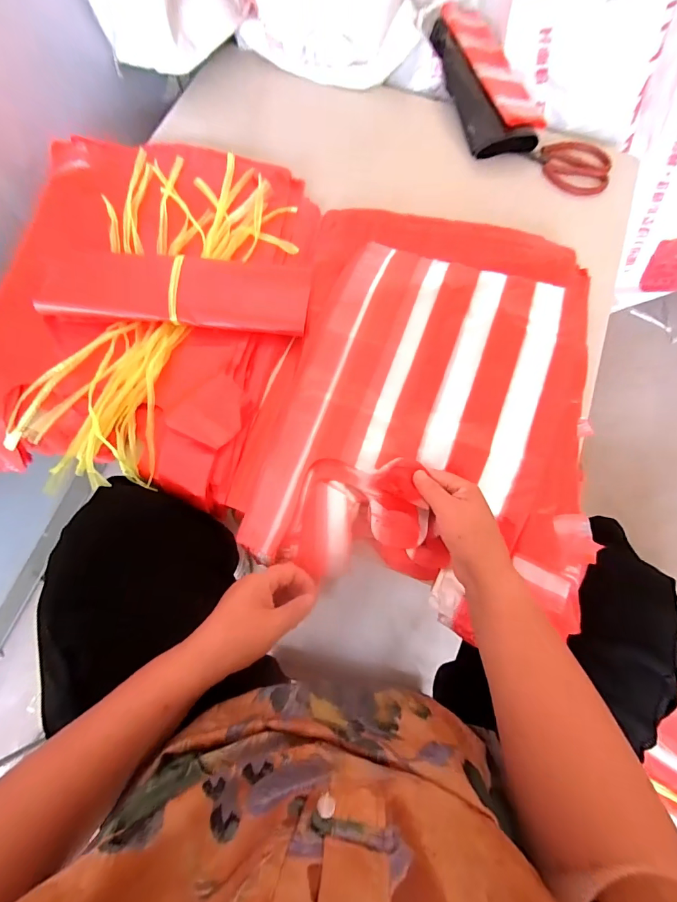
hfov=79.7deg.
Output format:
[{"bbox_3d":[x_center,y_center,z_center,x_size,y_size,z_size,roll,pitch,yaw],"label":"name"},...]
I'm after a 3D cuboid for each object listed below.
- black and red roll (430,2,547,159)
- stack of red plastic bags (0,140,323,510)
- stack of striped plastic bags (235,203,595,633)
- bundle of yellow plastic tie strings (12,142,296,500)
[{"bbox_3d":[0.253,-0.654,0.713,0.124,0.048,0.324,-12,73,-5],"label":"black and red roll"},{"bbox_3d":[-0.264,-0.208,0.574,0.431,0.061,0.526,13,72,3],"label":"stack of red plastic bags"},{"bbox_3d":[0.116,-0.080,0.516,0.395,0.056,0.522,11,72,3],"label":"stack of striped plastic bags"},{"bbox_3d":[-0.268,-0.205,0.549,0.263,0.025,0.484,26,74,7],"label":"bundle of yellow plastic tie strings"}]

